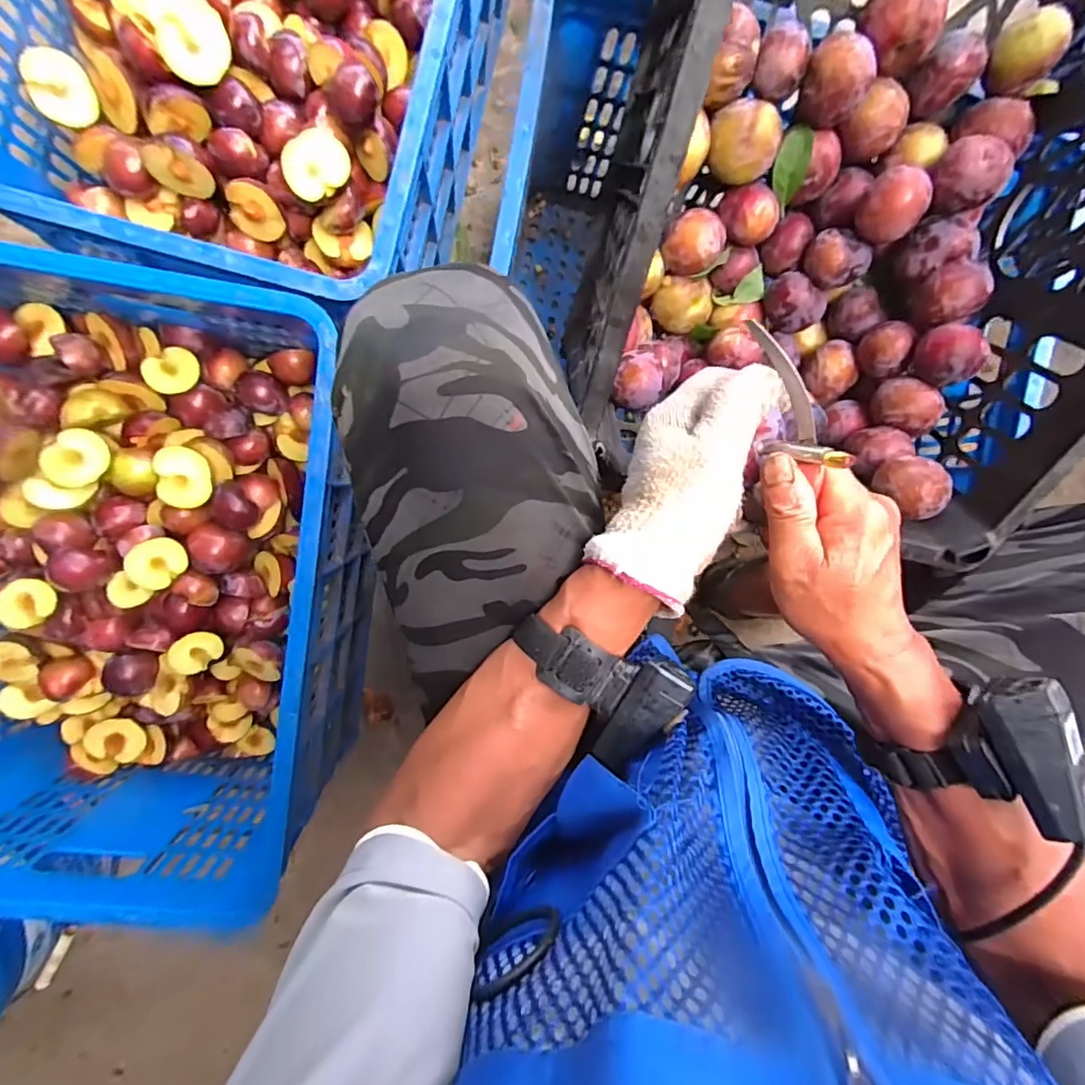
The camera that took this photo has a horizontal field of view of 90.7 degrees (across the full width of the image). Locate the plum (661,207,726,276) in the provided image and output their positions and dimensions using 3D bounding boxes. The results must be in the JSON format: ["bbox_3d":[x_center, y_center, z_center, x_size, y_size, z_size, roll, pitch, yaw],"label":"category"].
[{"bbox_3d":[0.137,-0.272,0.487,0.049,0.039,0.050,-1,95,-6],"label":"plum"}]

